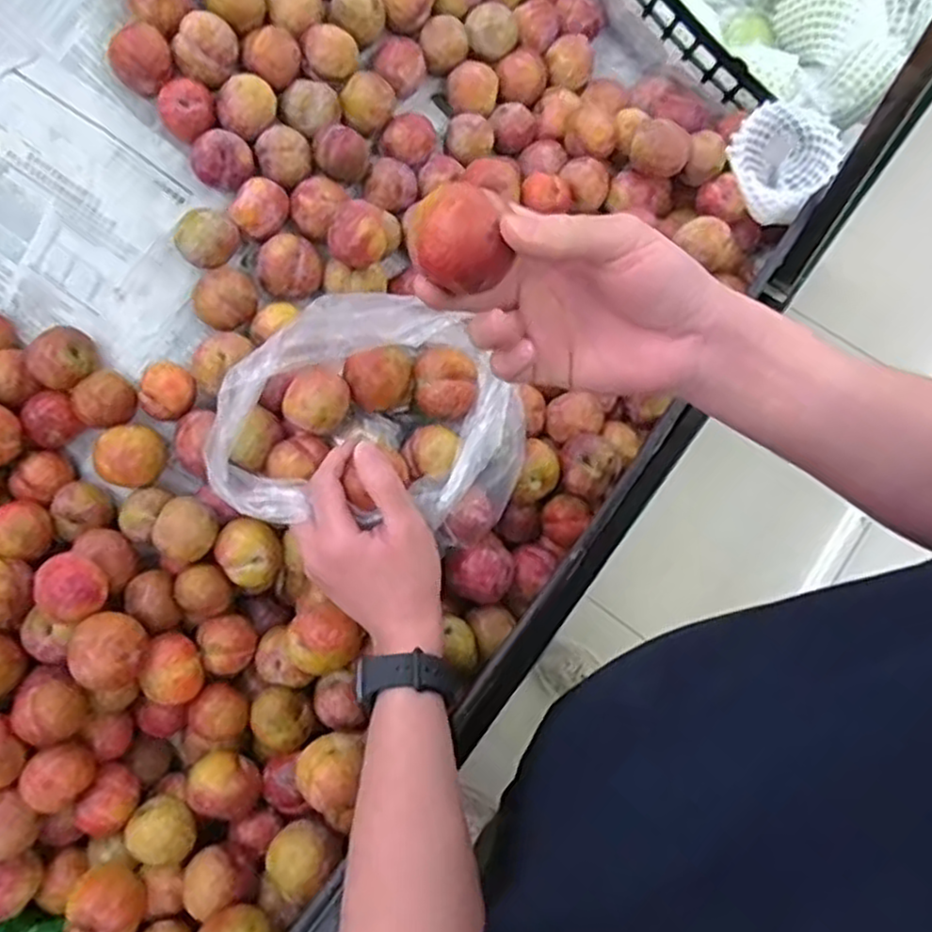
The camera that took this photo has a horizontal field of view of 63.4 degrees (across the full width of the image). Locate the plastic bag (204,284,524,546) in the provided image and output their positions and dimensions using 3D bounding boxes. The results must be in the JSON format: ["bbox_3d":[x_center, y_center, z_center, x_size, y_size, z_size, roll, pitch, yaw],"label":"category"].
[{"bbox_3d":[-0.056,-0.035,0.500,0.194,0.095,0.147,3,70,0],"label":"plastic bag"}]

